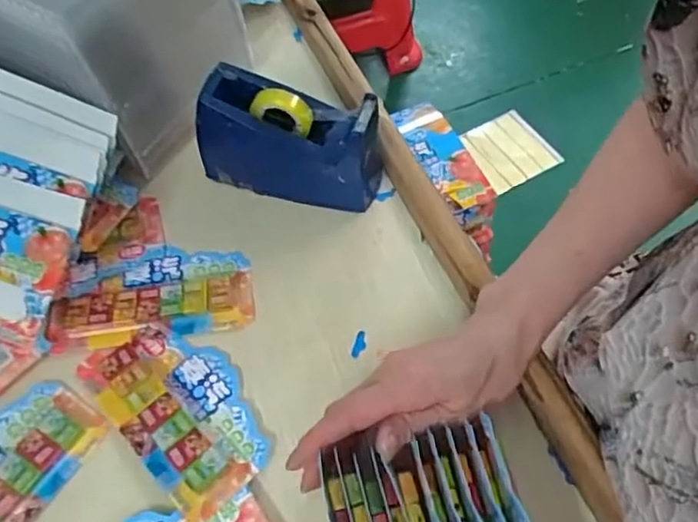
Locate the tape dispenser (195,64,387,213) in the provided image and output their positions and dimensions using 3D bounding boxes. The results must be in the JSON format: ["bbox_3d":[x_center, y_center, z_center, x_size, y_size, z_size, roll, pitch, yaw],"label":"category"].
[{"bbox_3d":[-0.045,-0.094,0.468,0.135,0.086,0.053,12,60,11],"label":"tape dispenser"}]

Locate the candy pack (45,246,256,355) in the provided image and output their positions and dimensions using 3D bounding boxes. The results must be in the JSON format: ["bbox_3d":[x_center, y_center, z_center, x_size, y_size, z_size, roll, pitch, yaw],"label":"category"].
[{"bbox_3d":[-0.144,0.023,0.448,0.144,0.009,0.072,-9,58,-2],"label":"candy pack"}]

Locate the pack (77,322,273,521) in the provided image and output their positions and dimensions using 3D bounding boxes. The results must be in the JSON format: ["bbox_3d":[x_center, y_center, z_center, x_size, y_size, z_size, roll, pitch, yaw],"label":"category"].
[{"bbox_3d":[-0.112,0.091,0.402,0.078,0.009,0.139,-40,64,-19],"label":"pack"}]

